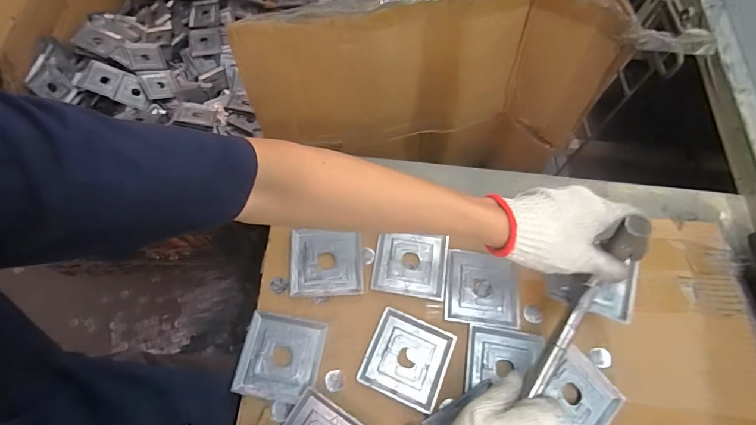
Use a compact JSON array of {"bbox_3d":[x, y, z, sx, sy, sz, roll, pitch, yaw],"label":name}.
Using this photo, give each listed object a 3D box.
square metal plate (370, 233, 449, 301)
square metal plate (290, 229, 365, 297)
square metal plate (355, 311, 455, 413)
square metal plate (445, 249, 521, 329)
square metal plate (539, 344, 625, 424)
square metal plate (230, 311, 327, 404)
[{"bbox_3d":[0.041,0.067,0.498,0.090,0.006,0.081,8,67,1],"label":"square metal plate"},{"bbox_3d":[-0.065,0.063,0.495,0.090,0.006,0.087,-2,67,-3],"label":"square metal plate"},{"bbox_3d":[0.034,0.169,0.451,0.090,0.007,0.090,23,68,7],"label":"square metal plate"},{"bbox_3d":[0.131,0.096,0.489,0.090,0.008,0.090,7,67,1],"label":"square metal plate"},{"bbox_3d":[0.225,0.209,0.436,0.086,0.014,0.084,-37,73,-16],"label":"square metal plate"},{"bbox_3d":[-0.112,0.165,0.444,0.089,0.008,0.088,9,67,2],"label":"square metal plate"}]

